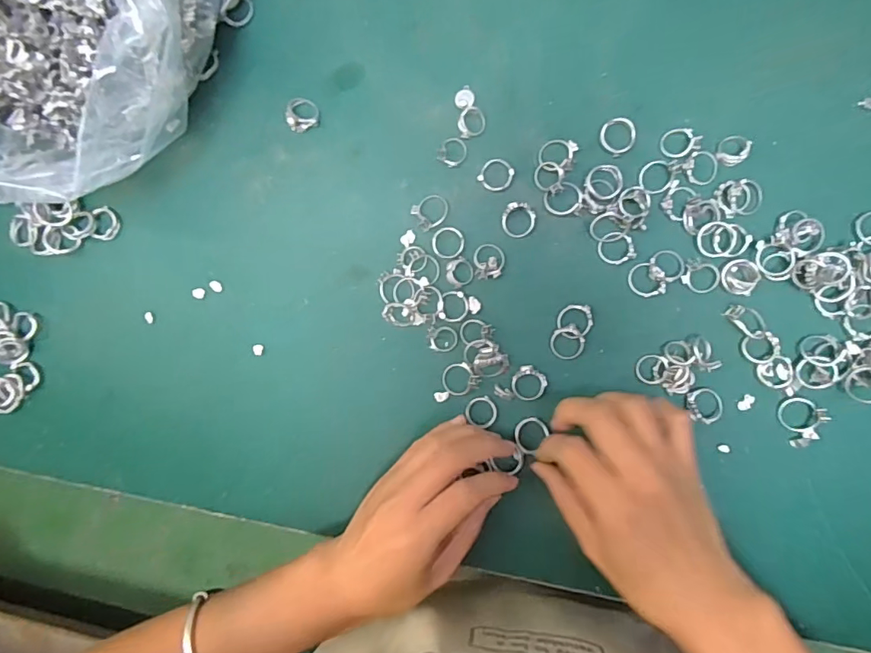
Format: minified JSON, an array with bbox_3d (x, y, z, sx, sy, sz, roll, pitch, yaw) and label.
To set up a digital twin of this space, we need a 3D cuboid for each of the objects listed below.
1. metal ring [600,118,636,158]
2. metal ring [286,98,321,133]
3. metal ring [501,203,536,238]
[{"bbox_3d":[0.115,-0.120,0.313,0.022,0.005,0.022,0,90,6],"label":"metal ring"},{"bbox_3d":[-0.089,-0.143,0.333,0.021,0.014,0.023,0,90,6],"label":"metal ring"},{"bbox_3d":[0.054,-0.068,0.318,0.021,0.008,0.021,0,90,6],"label":"metal ring"}]

